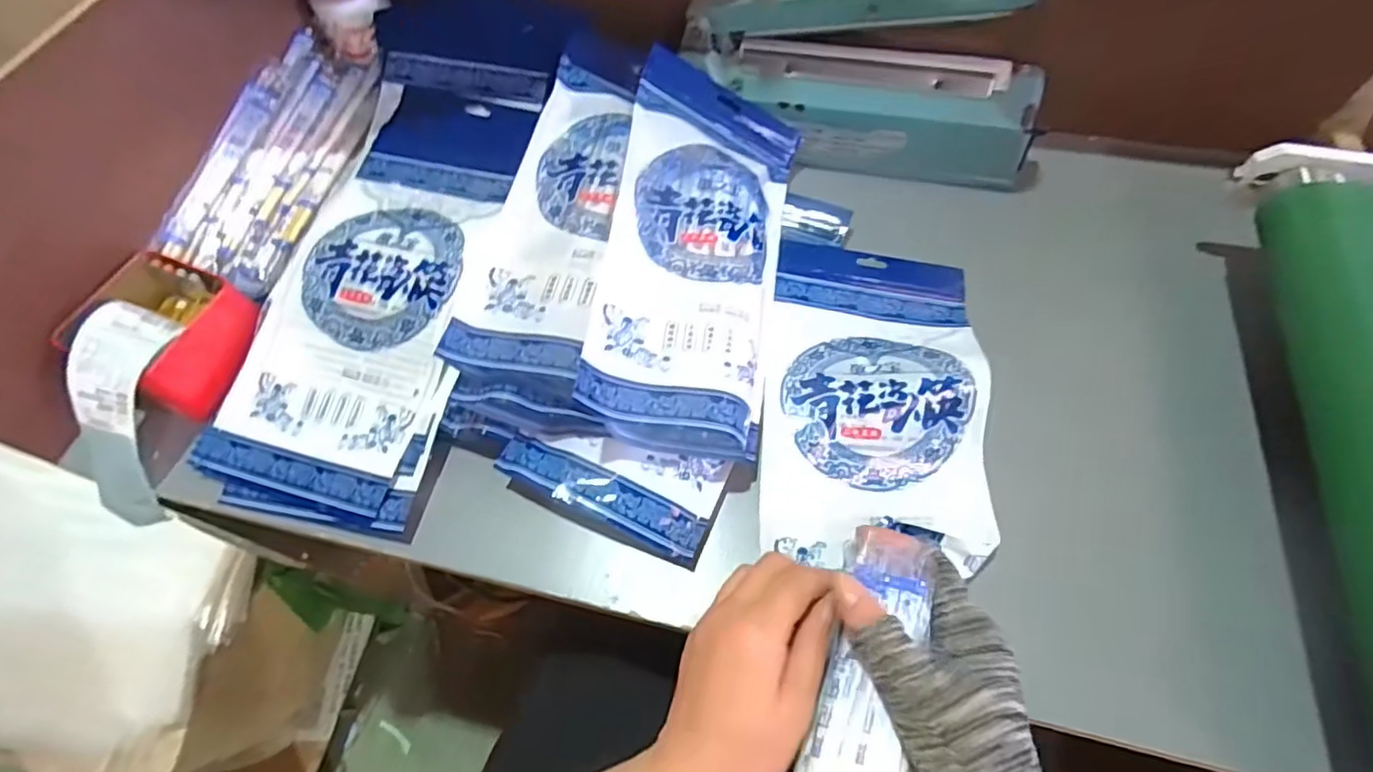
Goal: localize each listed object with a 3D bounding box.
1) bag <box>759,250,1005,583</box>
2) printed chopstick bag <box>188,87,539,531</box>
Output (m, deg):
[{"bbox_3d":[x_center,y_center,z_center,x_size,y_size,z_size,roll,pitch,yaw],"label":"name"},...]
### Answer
[{"bbox_3d":[0.131,0.003,0.437,0.146,0.037,0.241,5,61,6],"label":"bag"},{"bbox_3d":[-0.235,-0.085,0.477,0.157,0.026,0.348,14,71,13],"label":"printed chopstick bag"}]

